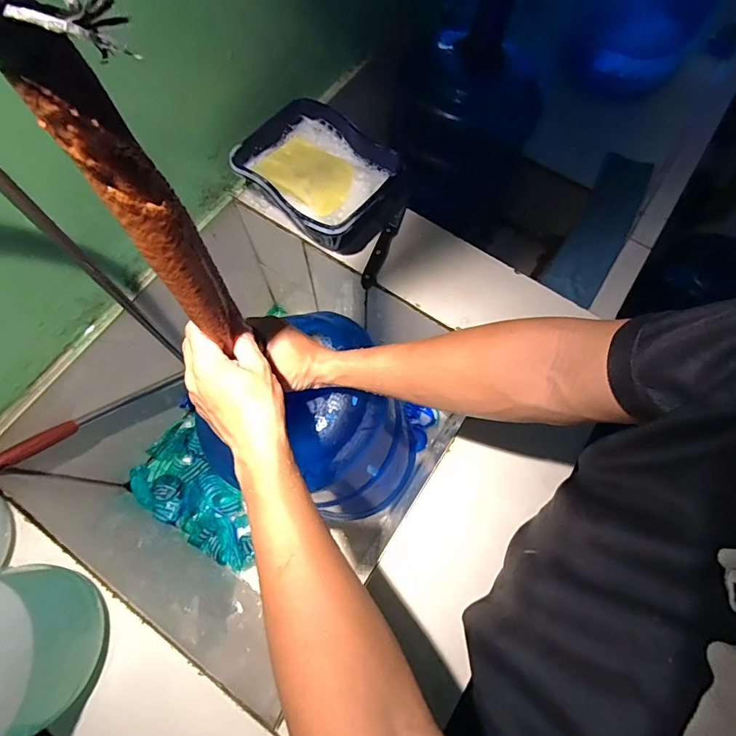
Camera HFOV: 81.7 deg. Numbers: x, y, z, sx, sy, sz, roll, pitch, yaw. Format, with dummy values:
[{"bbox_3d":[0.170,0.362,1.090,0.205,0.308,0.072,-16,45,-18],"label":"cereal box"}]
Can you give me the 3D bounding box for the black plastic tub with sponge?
[{"bbox_3d":[-0.073,-0.269,0.613,0.209,0.084,0.160,37,73,11],"label":"black plastic tub with sponge"}]

